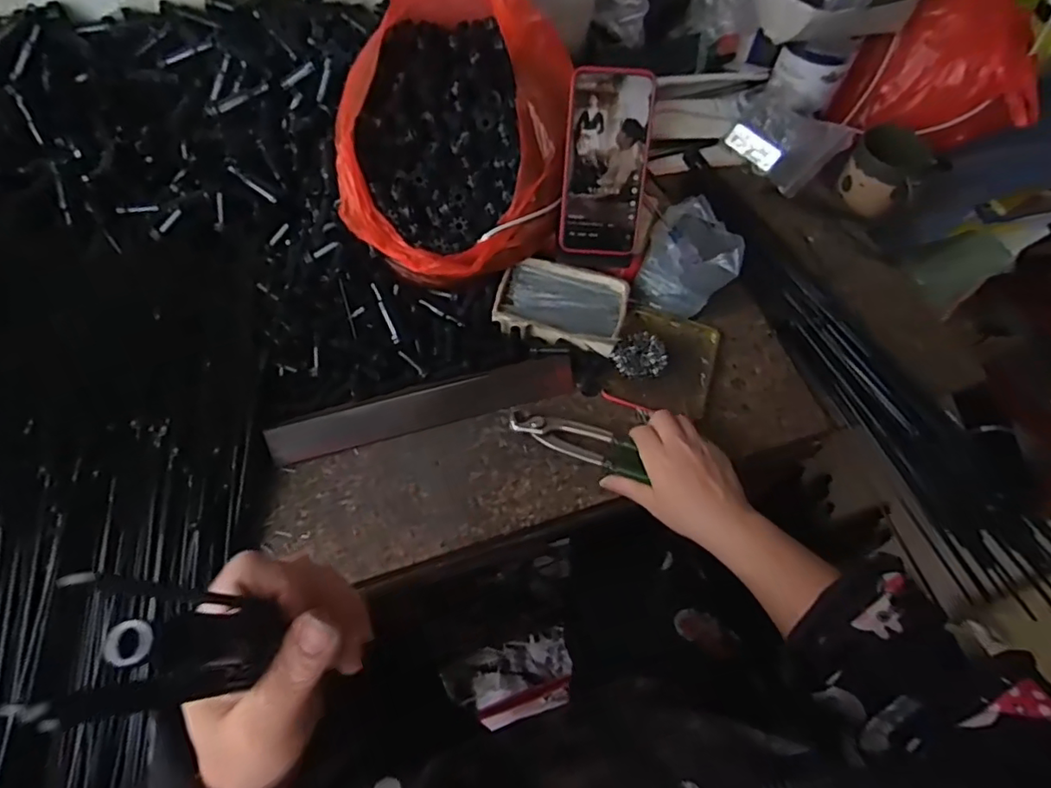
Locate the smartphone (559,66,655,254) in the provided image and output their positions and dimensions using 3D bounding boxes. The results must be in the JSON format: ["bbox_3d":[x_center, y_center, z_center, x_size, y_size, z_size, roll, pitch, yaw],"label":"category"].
[{"bbox_3d":[0.076,-0.217,0.556,0.080,0.163,0.008,3,24,3],"label":"smartphone"}]

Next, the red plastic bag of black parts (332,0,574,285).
[{"bbox_3d":[-0.066,-0.261,0.551,0.207,0.236,0.274,4,61,-1],"label":"red plastic bag of black parts"}]

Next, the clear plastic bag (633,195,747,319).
[{"bbox_3d":[0.178,-0.144,0.623,0.094,0.057,0.118,24,62,10],"label":"clear plastic bag"}]

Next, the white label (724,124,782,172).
[{"bbox_3d":[0.290,-0.315,0.744,0.007,0.029,0.079,-8,52,-45],"label":"white label"}]

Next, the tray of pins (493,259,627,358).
[{"bbox_3d":[0.037,-0.090,0.596,0.127,0.026,0.086,10,61,2],"label":"tray of pins"}]

